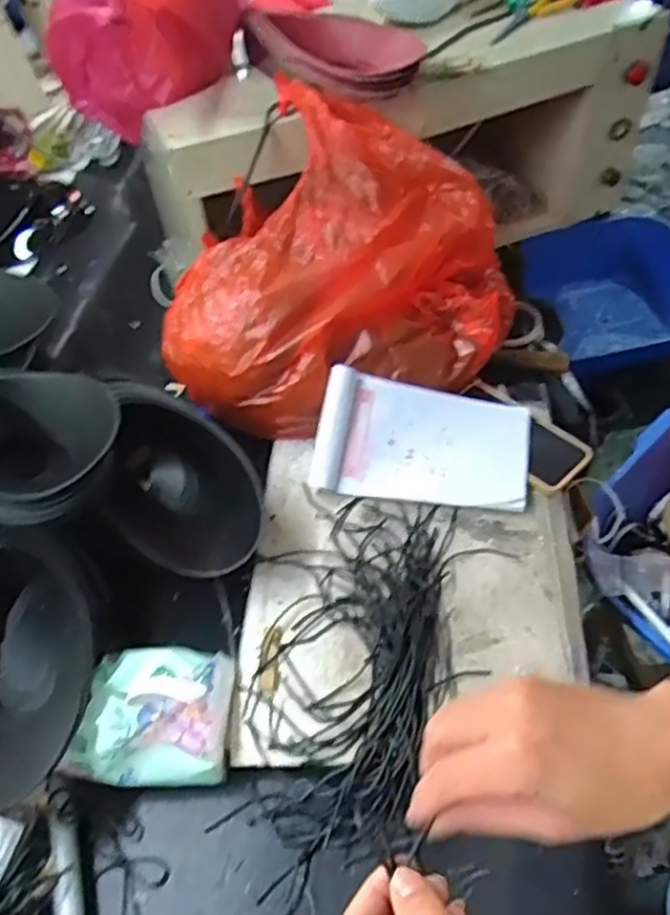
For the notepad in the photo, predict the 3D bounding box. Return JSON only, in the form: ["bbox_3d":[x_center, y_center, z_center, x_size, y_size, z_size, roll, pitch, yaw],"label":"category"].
[{"bbox_3d":[0.096,-0.016,0.734,0.226,0.046,0.128,10,75,-2],"label":"notepad"}]

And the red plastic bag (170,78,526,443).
[{"bbox_3d":[0.009,-0.194,0.760,0.306,0.243,0.309,23,56,21],"label":"red plastic bag"}]

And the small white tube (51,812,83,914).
[{"bbox_3d":[-0.210,0.319,0.530,0.020,0.018,0.082,-17,51,-10],"label":"small white tube"}]

